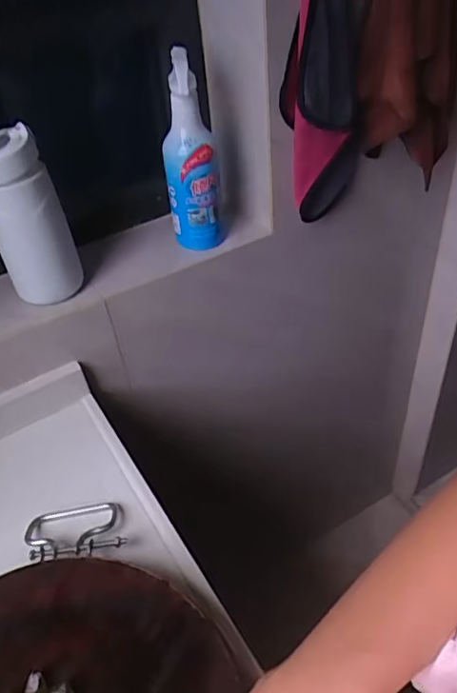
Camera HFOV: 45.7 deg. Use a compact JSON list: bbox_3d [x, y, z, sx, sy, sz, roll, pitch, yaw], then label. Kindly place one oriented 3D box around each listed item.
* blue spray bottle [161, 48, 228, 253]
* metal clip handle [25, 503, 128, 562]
[{"bbox_3d":[-0.047,-0.230,0.661,0.065,0.215,0.065,-9,42,-2],"label":"blue spray bottle"},{"bbox_3d":[-0.153,0.183,0.538,0.098,0.024,0.064,-12,42,-6],"label":"metal clip handle"}]

